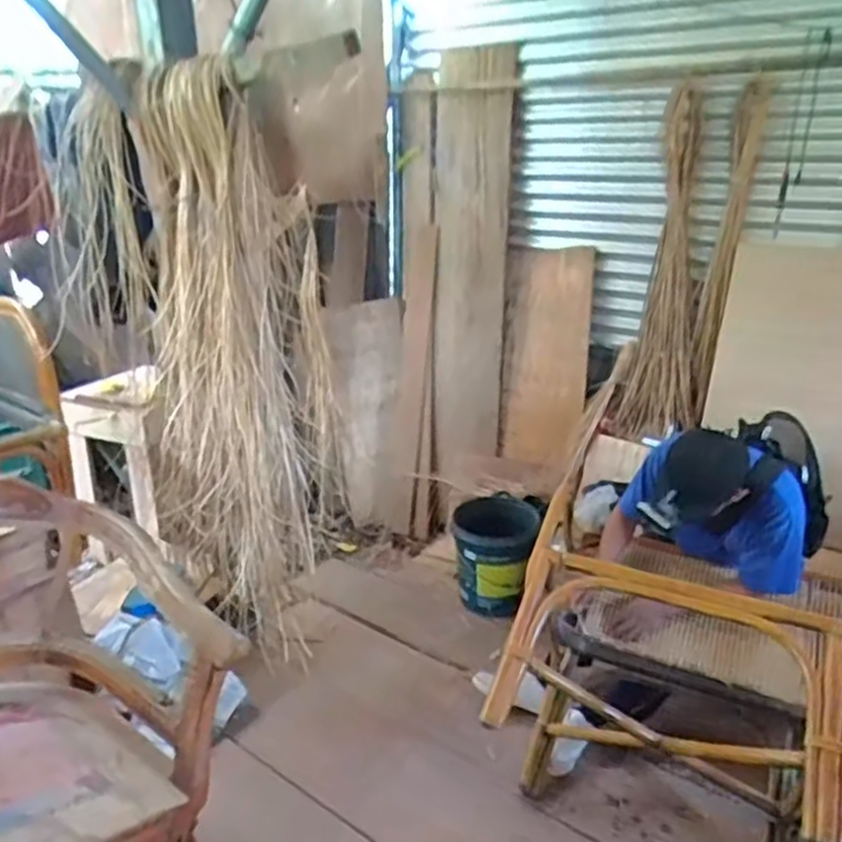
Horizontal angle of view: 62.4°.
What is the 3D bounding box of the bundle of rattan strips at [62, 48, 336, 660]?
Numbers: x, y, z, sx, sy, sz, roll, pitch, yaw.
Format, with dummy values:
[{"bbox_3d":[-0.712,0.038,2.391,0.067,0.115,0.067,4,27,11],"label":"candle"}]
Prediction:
[{"bbox_3d":[-0.539,-0.113,1.815,0.630,1.355,0.292,12,24,30],"label":"bundle of rattan strips"}]

